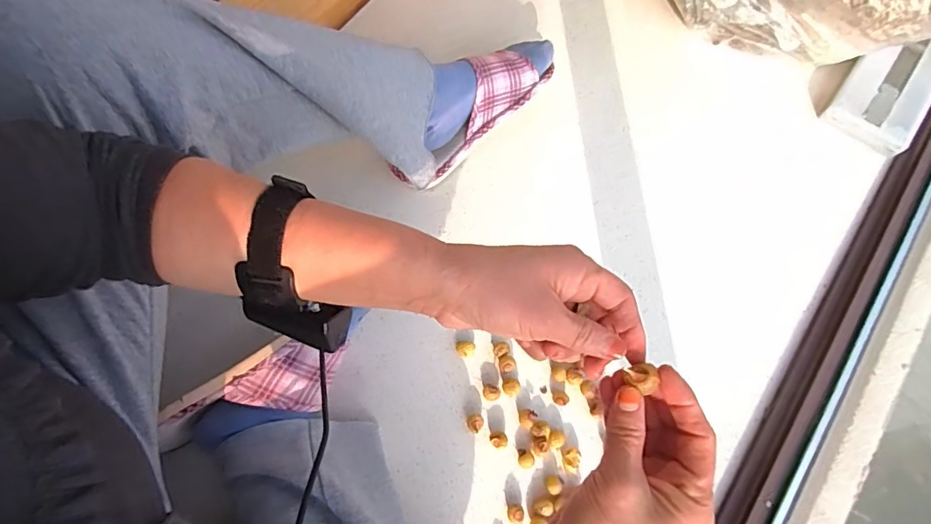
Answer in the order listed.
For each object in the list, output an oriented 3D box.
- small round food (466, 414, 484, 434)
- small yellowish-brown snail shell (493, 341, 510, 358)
[{"bbox_3d":[0.010,0.177,0.554,0.017,0.015,0.018,0,71,-1],"label":"small round food"},{"bbox_3d":[0.041,0.101,0.580,0.018,0.011,0.016,-14,72,-6],"label":"small yellowish-brown snail shell"}]

